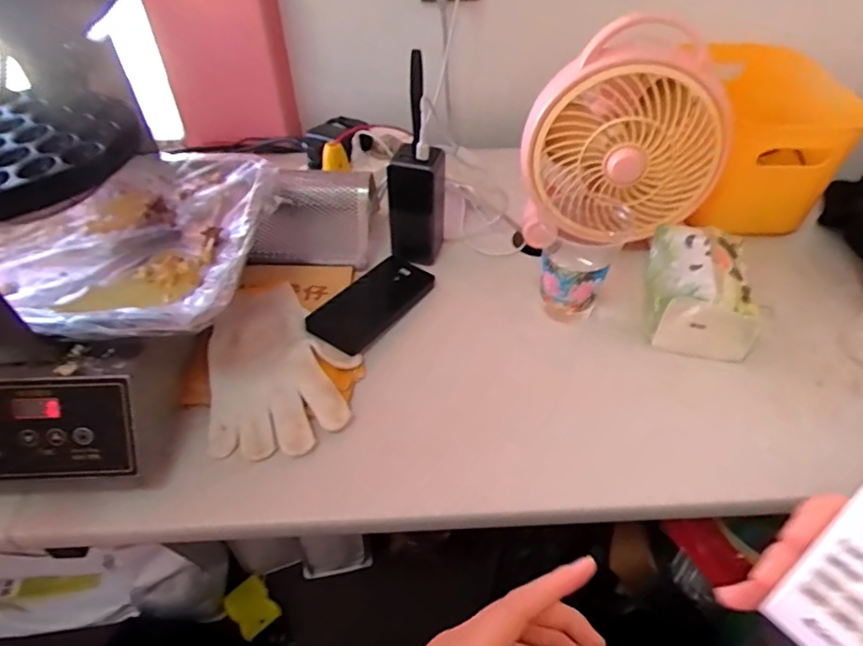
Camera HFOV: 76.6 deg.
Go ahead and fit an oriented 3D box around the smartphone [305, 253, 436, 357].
[{"bbox_3d":[-0.062,-0.024,0.587,0.065,0.008,0.148,36,51,14],"label":"smartphone"}]

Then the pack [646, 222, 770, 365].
[{"bbox_3d":[0.280,-0.040,0.567,0.099,0.078,0.132,10,45,11],"label":"pack"}]

